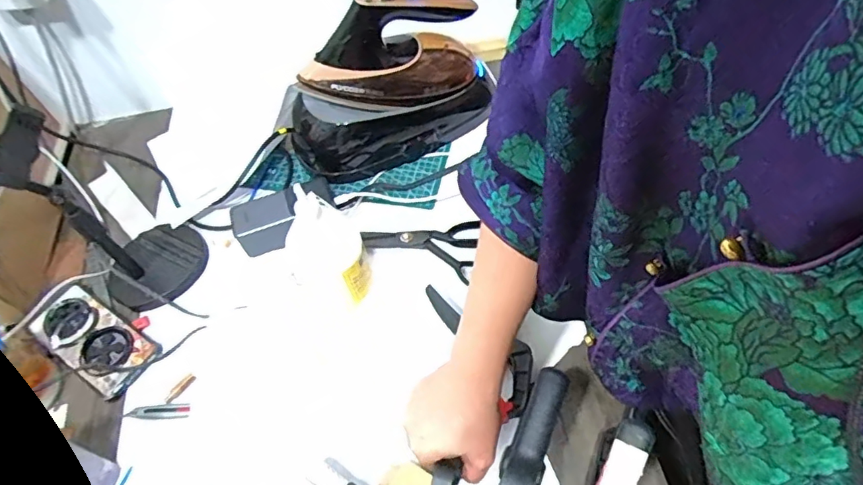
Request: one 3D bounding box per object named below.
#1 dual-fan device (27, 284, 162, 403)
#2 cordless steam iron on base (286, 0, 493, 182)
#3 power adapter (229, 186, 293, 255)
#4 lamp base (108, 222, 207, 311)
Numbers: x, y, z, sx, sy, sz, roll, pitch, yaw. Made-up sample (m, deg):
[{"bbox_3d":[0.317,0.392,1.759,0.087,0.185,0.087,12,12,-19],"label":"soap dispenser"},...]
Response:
[{"bbox_3d":[-0.414,0.114,0.644,0.167,0.022,0.075,27,62,21],"label":"dual-fan device"},{"bbox_3d":[-0.061,-0.230,0.740,0.289,0.199,0.133,-24,57,-12],"label":"cordless steam iron on base"},{"bbox_3d":[-0.217,-0.023,0.713,0.089,0.049,0.063,-23,57,-11],"label":"power adapter"},{"bbox_3d":[-0.372,0.023,0.711,0.123,0.019,0.125,-39,61,-20],"label":"lamp base"}]

